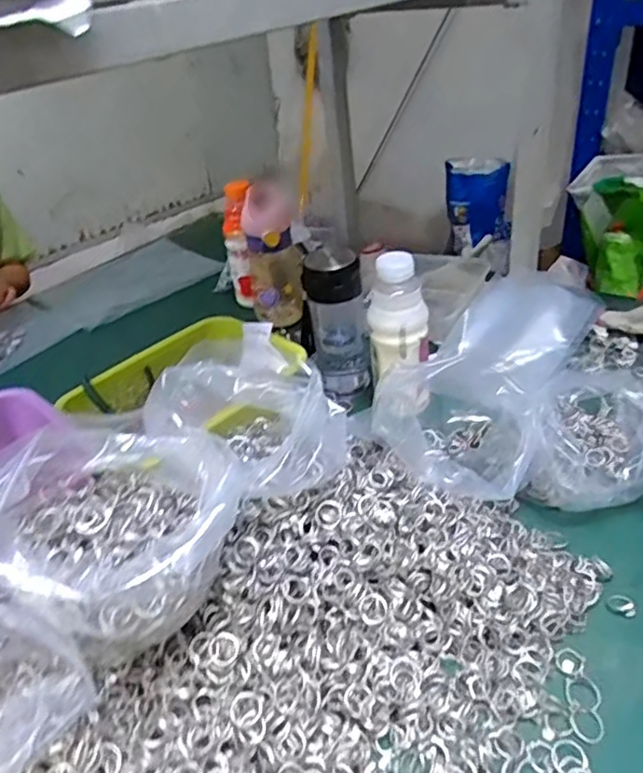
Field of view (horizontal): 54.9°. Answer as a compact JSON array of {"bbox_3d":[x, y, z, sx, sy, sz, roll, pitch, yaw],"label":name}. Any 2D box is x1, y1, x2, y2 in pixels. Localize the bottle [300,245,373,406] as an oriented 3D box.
[{"bbox_3d":[0.022,-0.080,0.781,0.072,0.194,0.077,-4,35,4],"label":"bottle"}]

